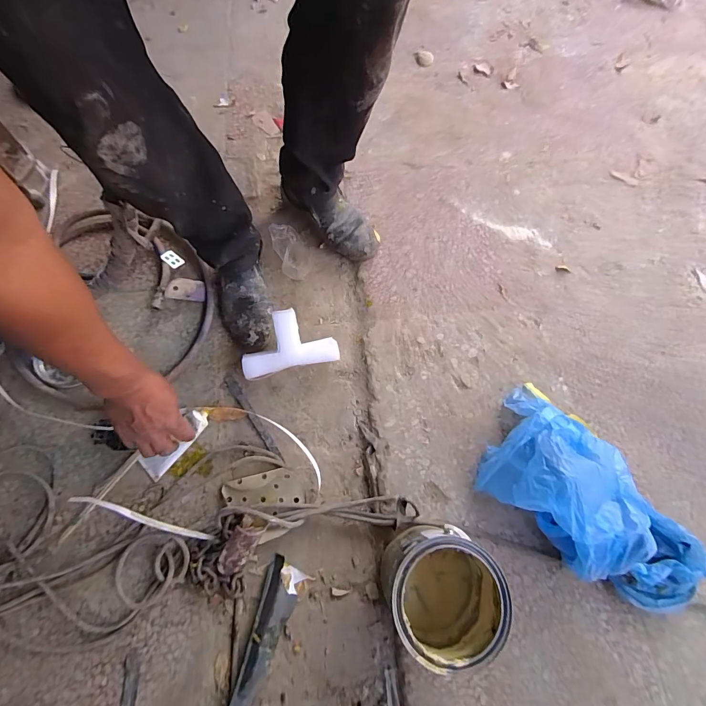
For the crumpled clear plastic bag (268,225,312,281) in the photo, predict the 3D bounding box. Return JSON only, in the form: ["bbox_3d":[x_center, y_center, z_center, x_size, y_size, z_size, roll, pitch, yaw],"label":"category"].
[{"bbox_3d":[-0.134,-0.222,0.788,0.065,0.056,0.113,-21,71,-8],"label":"crumpled clear plastic bag"}]

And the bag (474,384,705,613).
[{"bbox_3d":[0.380,0.236,0.576,0.206,0.135,0.376,-40,75,-14],"label":"bag"}]

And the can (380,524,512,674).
[{"bbox_3d":[0.124,0.340,0.527,0.141,0.152,0.153,0,70,-1],"label":"can"}]

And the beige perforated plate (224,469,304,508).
[{"bbox_3d":[-0.156,0.234,0.631,0.139,0.029,0.057,-1,70,-1],"label":"beige perforated plate"}]

